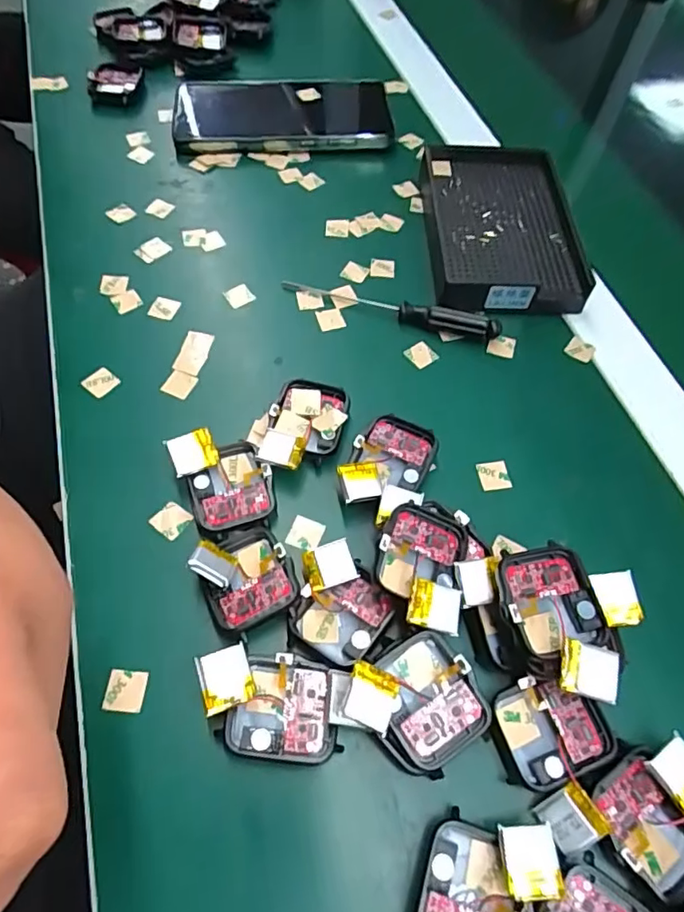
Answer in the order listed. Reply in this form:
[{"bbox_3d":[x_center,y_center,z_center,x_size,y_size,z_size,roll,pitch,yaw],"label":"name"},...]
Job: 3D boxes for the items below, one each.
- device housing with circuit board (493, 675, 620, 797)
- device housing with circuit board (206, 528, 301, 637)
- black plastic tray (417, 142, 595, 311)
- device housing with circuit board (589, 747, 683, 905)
[{"bbox_3d":[0.084,0.108,0.220,0.043,0.005,0.037,-6,61,-9],"label":"device housing with circuit board"},{"bbox_3d":[-0.042,0.054,0.246,0.038,0.012,0.043,-21,64,-16],"label":"device housing with circuit board"},{"bbox_3d":[0.104,-0.151,0.368,0.097,0.019,0.140,-1,61,-2],"label":"black plastic tray"},{"bbox_3d":[0.115,0.138,0.207,0.034,0.014,0.046,-32,67,-21],"label":"device housing with circuit board"}]

